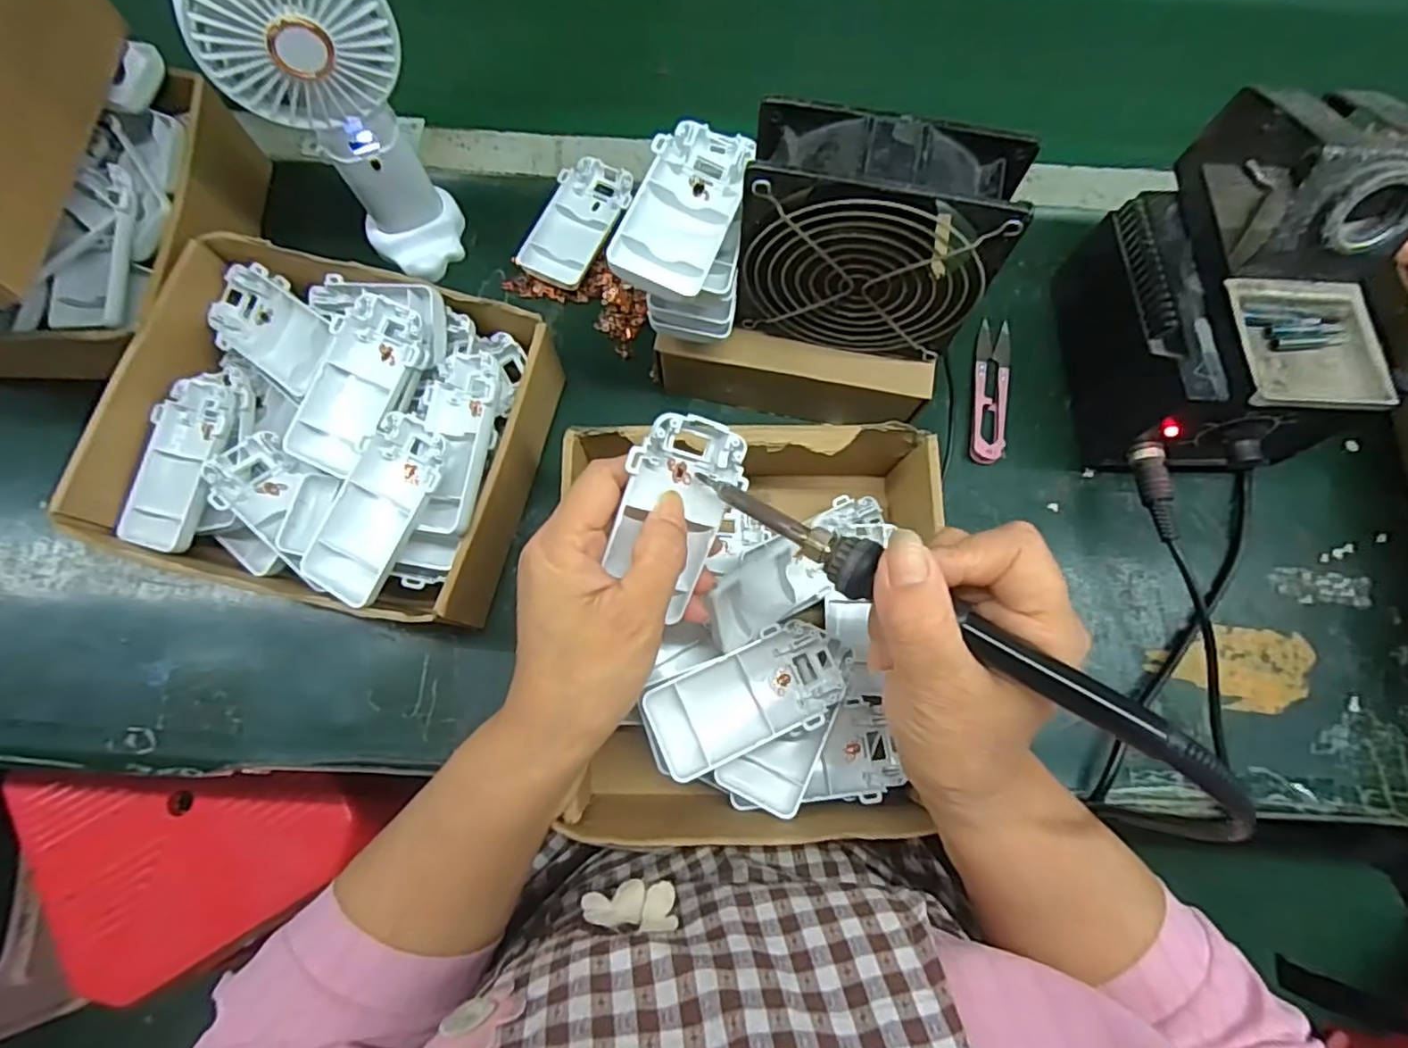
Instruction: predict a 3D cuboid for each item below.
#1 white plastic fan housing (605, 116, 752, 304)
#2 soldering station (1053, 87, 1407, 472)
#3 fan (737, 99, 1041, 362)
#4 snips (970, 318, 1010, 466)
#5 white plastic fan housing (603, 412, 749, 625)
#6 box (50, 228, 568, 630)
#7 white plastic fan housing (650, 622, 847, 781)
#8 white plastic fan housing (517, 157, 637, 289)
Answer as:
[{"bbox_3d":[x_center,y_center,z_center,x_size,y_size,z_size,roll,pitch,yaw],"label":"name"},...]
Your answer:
[{"bbox_3d":[-0.008,-0.153,0.308,0.045,0.019,0.101,17,76,3],"label":"white plastic fan housing"},{"bbox_3d":[0.296,-0.128,0.357,0.110,0.161,0.174,-2,76,-2],"label":"soldering station"},{"bbox_3d":[0.080,-0.137,0.317,0.117,0.114,0.042,14,76,2],"label":"fan"},{"bbox_3d":[0.190,-0.088,0.420,0.023,0.010,0.103,10,76,1],"label":"snips"},{"bbox_3d":[-0.016,-0.005,0.276,0.050,0.014,0.087,18,105,-25],"label":"white plastic fan housing"},{"bbox_3d":[-0.208,-0.051,0.366,0.236,0.085,0.187,11,76,1],"label":"box"},{"bbox_3d":[0.022,0.085,0.314,0.096,0.012,0.047,-21,71,-12],"label":"white plastic fan housing"},{"bbox_3d":[-0.085,-0.206,0.435,0.043,0.016,0.097,23,76,4],"label":"white plastic fan housing"}]

